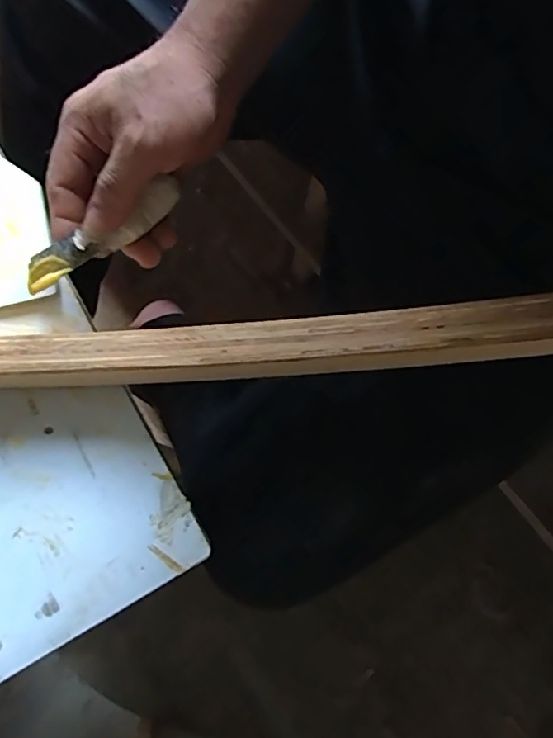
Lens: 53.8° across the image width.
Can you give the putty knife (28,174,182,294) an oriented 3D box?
[{"bbox_3d":[-0.102,-0.081,0.329,0.107,0.017,0.015,-38,82,-18],"label":"putty knife"}]

